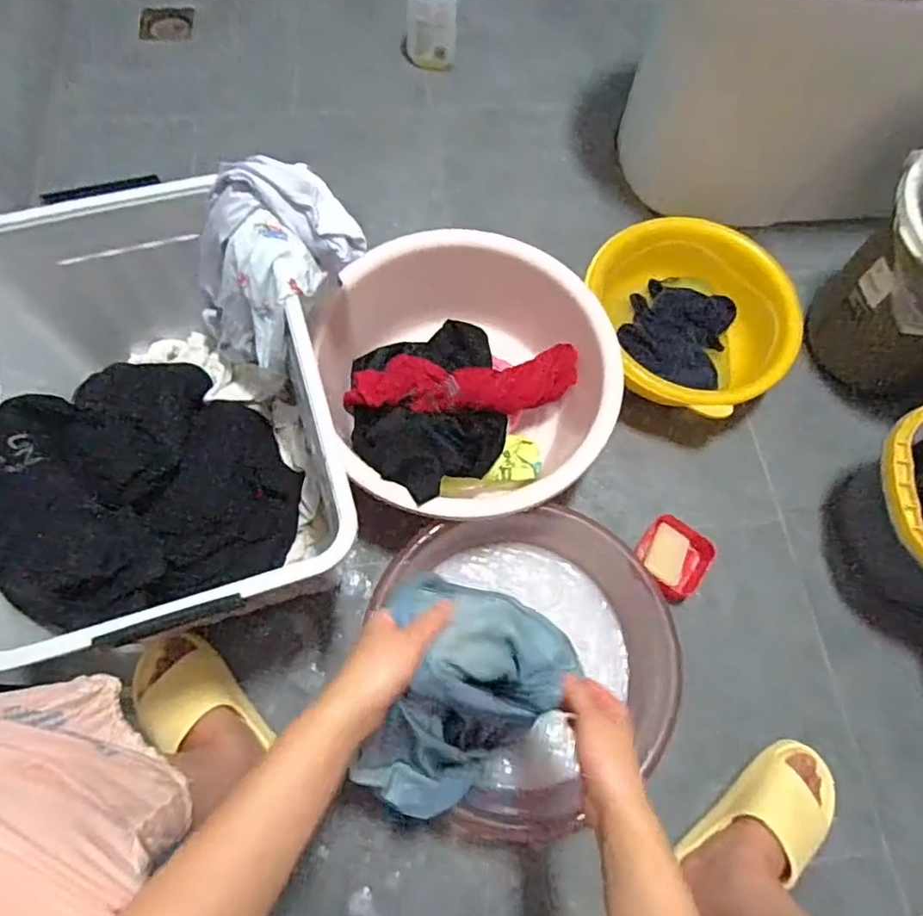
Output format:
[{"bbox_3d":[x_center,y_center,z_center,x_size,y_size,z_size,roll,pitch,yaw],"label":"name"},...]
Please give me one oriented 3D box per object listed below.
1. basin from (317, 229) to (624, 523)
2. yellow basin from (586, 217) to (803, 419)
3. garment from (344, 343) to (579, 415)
[{"bbox_3d":[0.012,-0.094,0.810,0.344,0.167,0.358,2,70,-5],"label":"basin"},{"bbox_3d":[0.339,-0.205,0.913,0.262,0.099,0.290,-25,74,-14],"label":"yellow basin"},{"bbox_3d":[0.001,-0.097,0.809,0.305,0.046,0.093,-4,70,-7],"label":"garment"}]

